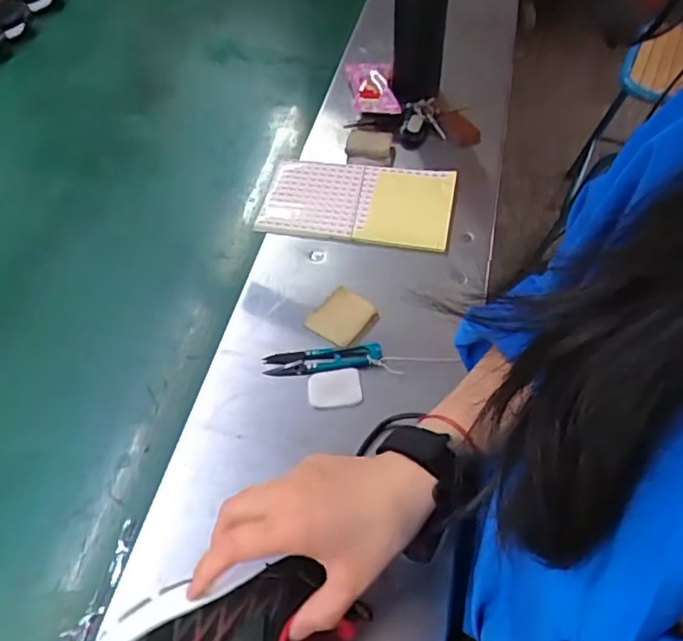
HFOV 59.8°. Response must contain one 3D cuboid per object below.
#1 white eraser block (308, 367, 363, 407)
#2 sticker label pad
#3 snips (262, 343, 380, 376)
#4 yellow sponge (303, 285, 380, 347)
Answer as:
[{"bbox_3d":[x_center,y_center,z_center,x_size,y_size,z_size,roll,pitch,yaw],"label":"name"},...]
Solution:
[{"bbox_3d":[-0.006,0.060,0.536,0.047,0.006,0.036,-7,54,-1],"label":"white eraser block"},{"bbox_3d":[0.017,-0.139,0.678,0.211,0.013,0.124,8,55,9],"label":"sticker label pad"},{"bbox_3d":[-0.017,0.034,0.549,0.107,0.014,0.024,-4,54,0],"label":"snips"},{"bbox_3d":[0.001,-0.003,0.583,0.050,0.019,0.054,37,61,24],"label":"yellow sponge"}]

